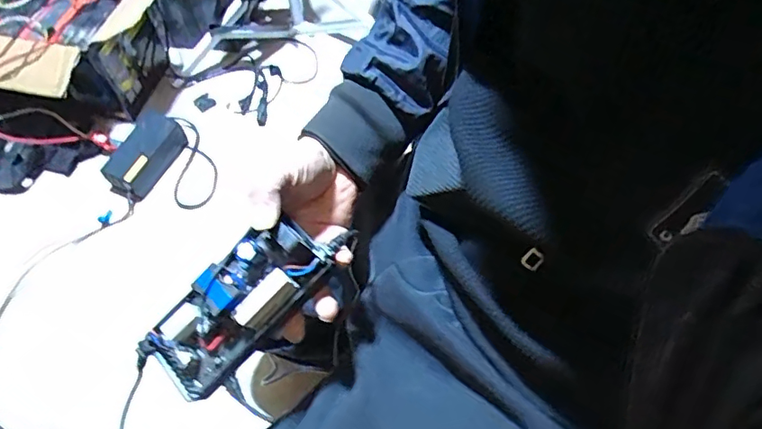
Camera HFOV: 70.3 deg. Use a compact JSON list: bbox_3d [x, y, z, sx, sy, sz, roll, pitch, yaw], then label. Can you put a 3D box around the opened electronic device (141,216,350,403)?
[{"bbox_3d":[-0.116,0.070,0.422,0.155,0.041,0.064,-44,65,0],"label":"opened electronic device"}]

